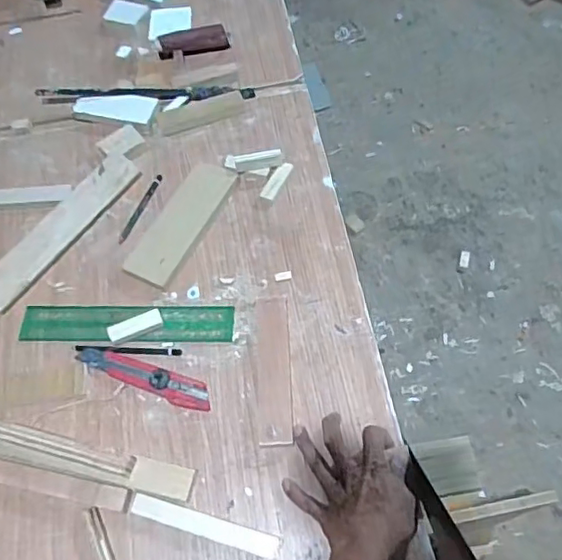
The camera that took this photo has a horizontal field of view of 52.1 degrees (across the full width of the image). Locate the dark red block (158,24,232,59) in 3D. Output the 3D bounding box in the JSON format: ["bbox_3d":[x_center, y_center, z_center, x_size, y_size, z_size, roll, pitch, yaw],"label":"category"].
[{"bbox_3d":[-0.134,-0.367,0.884,0.106,0.031,0.025,-16,63,-6],"label":"dark red block"}]

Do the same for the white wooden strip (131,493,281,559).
[{"bbox_3d":[-0.073,0.236,0.555,0.145,0.007,0.020,14,63,9],"label":"white wooden strip"}]

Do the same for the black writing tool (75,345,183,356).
[{"bbox_3d":[-0.174,0.080,0.655,0.120,0.006,0.010,1,62,2],"label":"black writing tool"}]

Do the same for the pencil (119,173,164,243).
[{"bbox_3d":[-0.182,-0.093,0.745,0.012,0.004,0.112,19,64,12],"label":"pencil"}]

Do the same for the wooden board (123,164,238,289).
[{"bbox_3d":[-0.128,-0.077,0.741,0.063,0.007,0.188,24,65,14],"label":"wooden board"}]

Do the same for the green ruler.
[{"bbox_3d":[-0.177,0.050,0.665,0.242,0.008,0.046,0,62,0],"label":"green ruler"}]

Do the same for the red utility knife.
[{"bbox_3d":[-0.153,0.107,0.637,0.158,0.016,0.032,16,64,10],"label":"red utility knife"}]

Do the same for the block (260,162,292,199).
[{"bbox_3d":[-0.005,-0.126,0.748,0.018,0.012,0.064,23,65,14],"label":"block"}]

